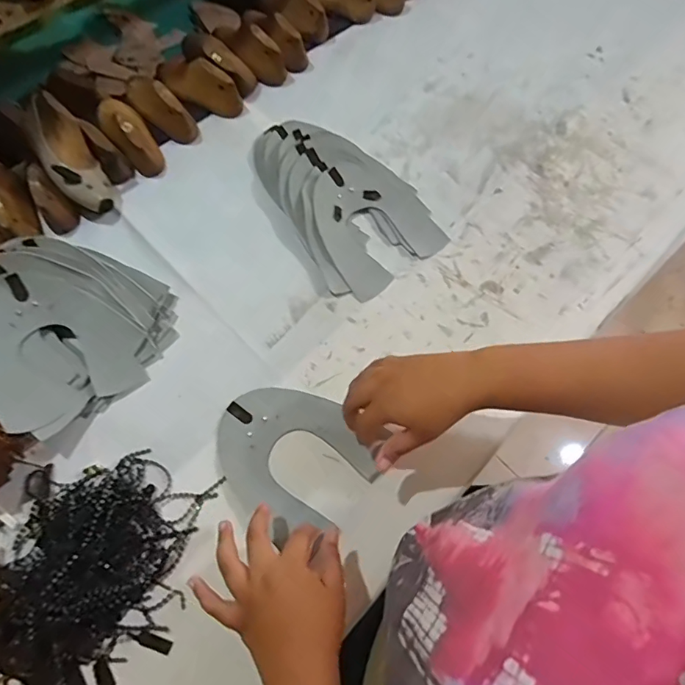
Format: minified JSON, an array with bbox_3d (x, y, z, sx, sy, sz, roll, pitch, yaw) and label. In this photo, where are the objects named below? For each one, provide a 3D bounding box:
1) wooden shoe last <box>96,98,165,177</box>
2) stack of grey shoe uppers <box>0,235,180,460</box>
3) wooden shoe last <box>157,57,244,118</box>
[{"bbox_3d":[-0.286,-0.283,0.633,0.049,0.056,0.134,-36,71,-15],"label":"wooden shoe last"},{"bbox_3d":[-0.295,-0.022,0.513,0.182,0.075,0.194,42,72,16],"label":"stack of grey shoe uppers"},{"bbox_3d":[-0.206,-0.364,0.670,0.136,0.057,0.046,30,69,12],"label":"wooden shoe last"}]

